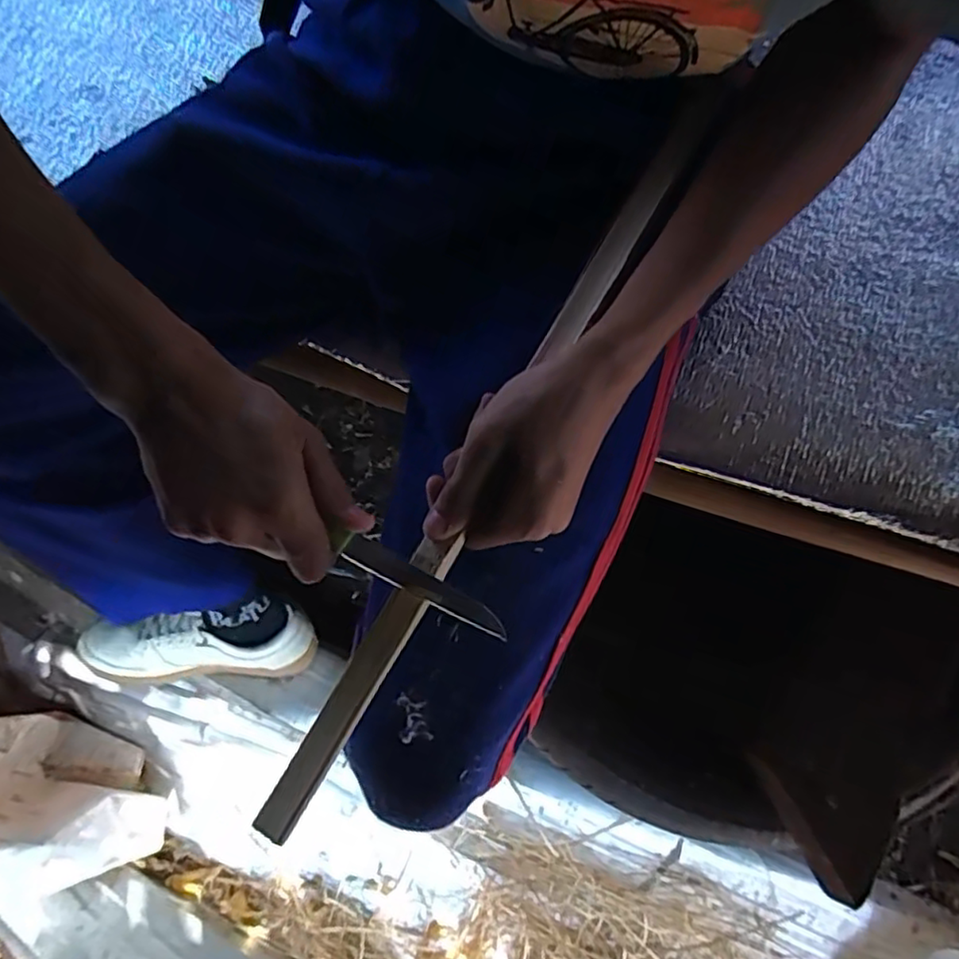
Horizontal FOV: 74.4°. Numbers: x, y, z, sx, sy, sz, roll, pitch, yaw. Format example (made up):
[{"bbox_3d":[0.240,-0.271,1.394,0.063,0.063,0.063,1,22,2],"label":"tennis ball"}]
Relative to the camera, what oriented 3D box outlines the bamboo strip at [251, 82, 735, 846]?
[{"bbox_3d":[0.015,-0.026,0.333,0.021,0.011,0.454,29,83,13],"label":"bamboo strip"}]

